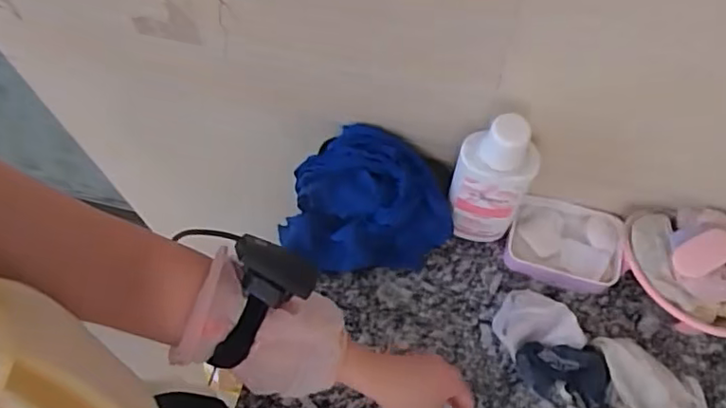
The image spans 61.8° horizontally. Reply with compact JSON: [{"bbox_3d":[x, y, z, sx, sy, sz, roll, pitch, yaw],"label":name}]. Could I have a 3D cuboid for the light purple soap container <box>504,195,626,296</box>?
[{"bbox_3d":[0.237,0.047,0.715,0.123,0.037,0.094,17,66,9],"label":"light purple soap container"}]

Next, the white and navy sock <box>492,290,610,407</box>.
[{"bbox_3d":[0.202,0.160,0.660,0.078,0.045,0.141,-35,69,-14],"label":"white and navy sock"}]

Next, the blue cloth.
[{"bbox_3d":[0.005,0.009,0.694,0.168,0.118,0.143,35,70,16],"label":"blue cloth"}]

